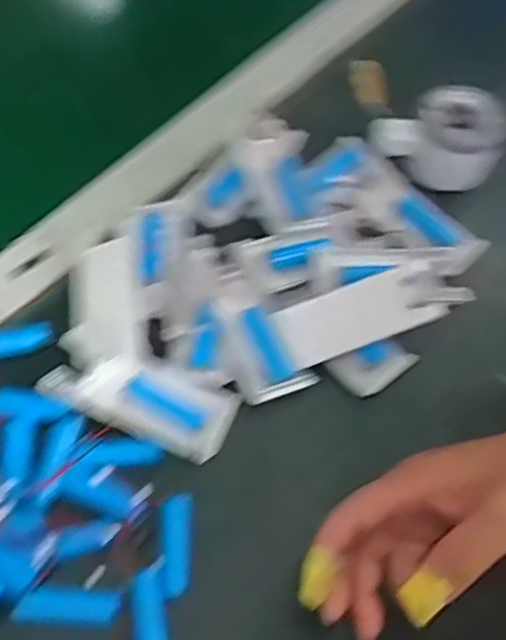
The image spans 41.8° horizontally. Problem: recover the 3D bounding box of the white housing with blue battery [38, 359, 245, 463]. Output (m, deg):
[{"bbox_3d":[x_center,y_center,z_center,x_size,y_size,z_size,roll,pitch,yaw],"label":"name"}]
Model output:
[{"bbox_3d":[-0.064,0.043,0.391,0.105,0.012,0.046,22,62,8],"label":"white housing with blue battery"}]

